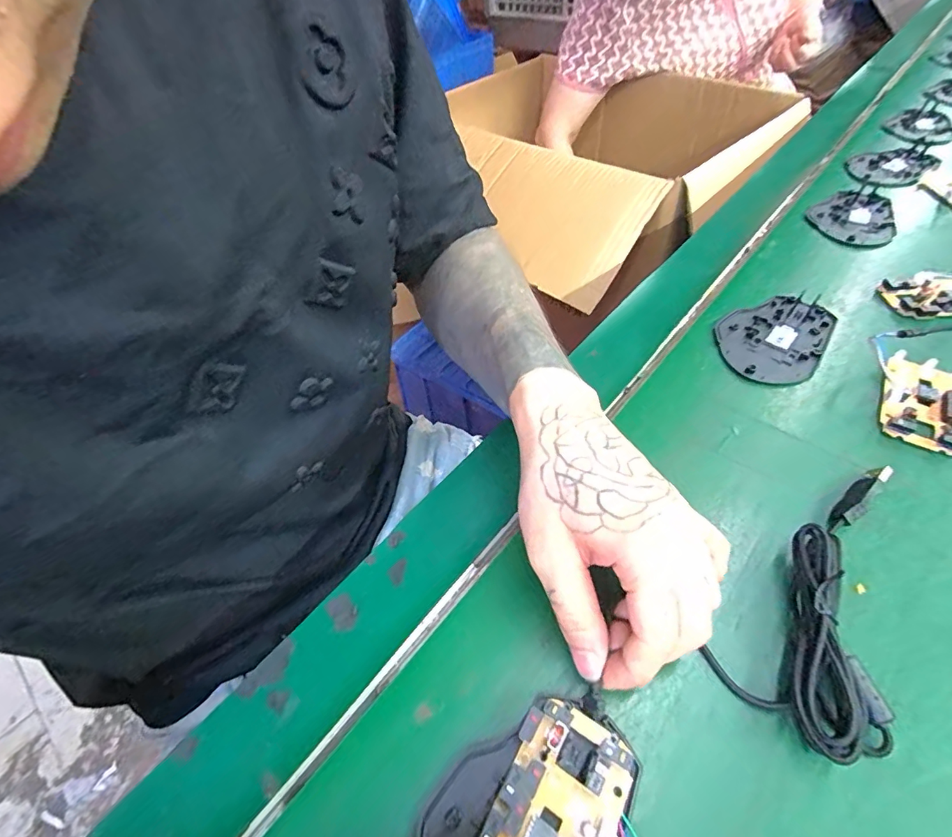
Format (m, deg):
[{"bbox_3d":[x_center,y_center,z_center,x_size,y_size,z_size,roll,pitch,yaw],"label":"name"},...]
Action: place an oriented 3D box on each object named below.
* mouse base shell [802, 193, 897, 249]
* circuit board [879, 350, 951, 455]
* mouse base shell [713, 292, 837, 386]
[{"bbox_3d":[0.382,-0.206,0.468,0.074,0.007,0.116,26,56,23],"label":"mouse base shell"},{"bbox_3d":[0.299,-0.013,0.306,0.045,0.014,0.076,22,55,21],"label":"circuit board"},{"bbox_3d":[0.231,-0.065,0.361,0.071,0.011,0.105,31,58,26],"label":"mouse base shell"}]

